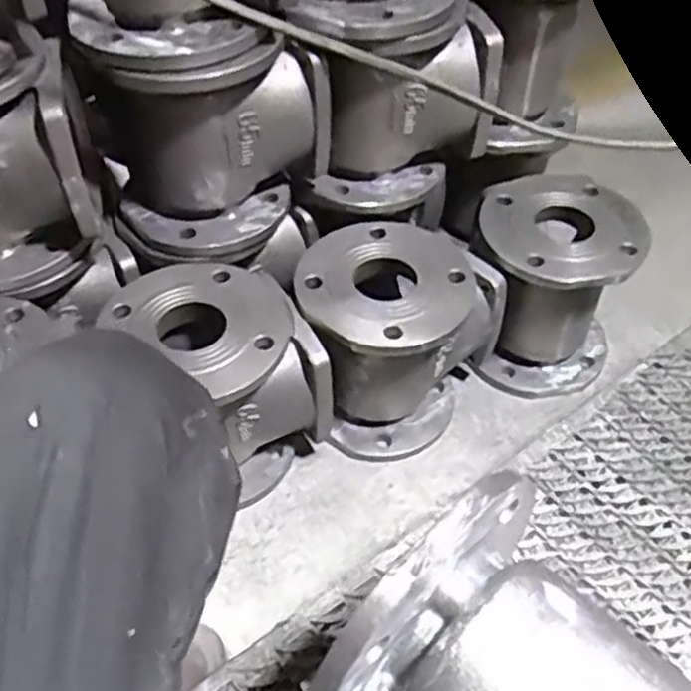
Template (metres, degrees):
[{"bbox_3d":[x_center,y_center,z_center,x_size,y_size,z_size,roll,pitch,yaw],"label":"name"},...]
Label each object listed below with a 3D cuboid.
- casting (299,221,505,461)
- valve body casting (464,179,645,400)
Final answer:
[{"bbox_3d":[0.048,-0.001,0.806,0.168,0.208,0.174,0,48,0],"label":"casting"},{"bbox_3d":[0.236,-0.067,0.862,0.172,0.194,0.168,3,48,3],"label":"valve body casting"}]

